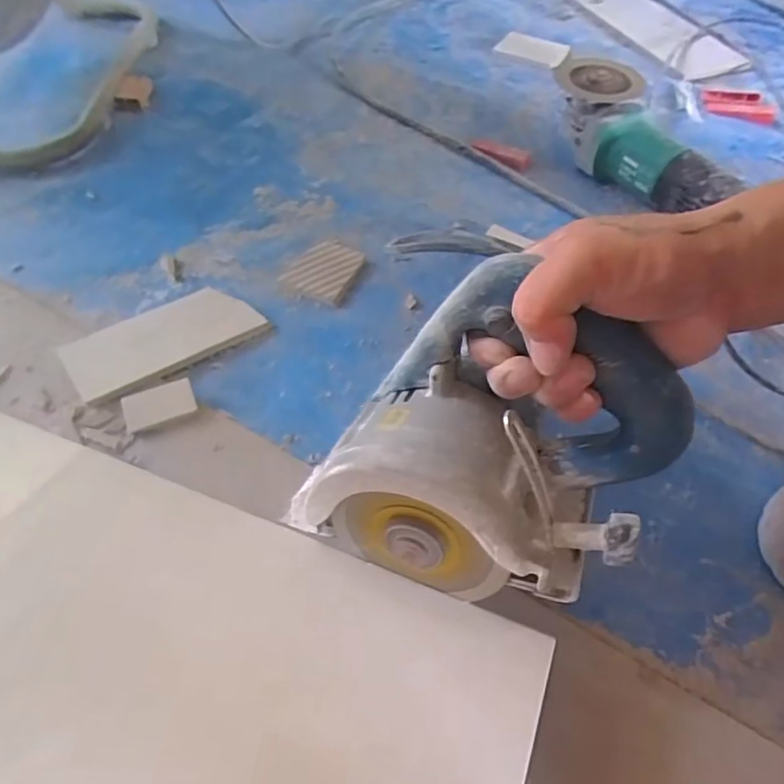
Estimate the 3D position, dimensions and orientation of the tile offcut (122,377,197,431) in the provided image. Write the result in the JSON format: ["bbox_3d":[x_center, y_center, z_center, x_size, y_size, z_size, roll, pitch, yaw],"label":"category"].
[{"bbox_3d":[-0.183,0.012,0.461,0.053,0.013,0.033,-17,57,-13],"label":"tile offcut"}]

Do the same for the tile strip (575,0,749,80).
[{"bbox_3d":[0.358,-0.664,0.968,0.151,0.013,0.567,-20,57,-14],"label":"tile strip"}]

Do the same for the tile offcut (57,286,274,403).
[{"bbox_3d":[-0.197,-0.047,0.510,0.158,0.011,0.077,-30,60,-20],"label":"tile offcut"}]

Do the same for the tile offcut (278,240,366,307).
[{"bbox_3d":[-0.063,-0.120,0.569,0.065,0.007,0.071,25,58,16],"label":"tile offcut"}]

